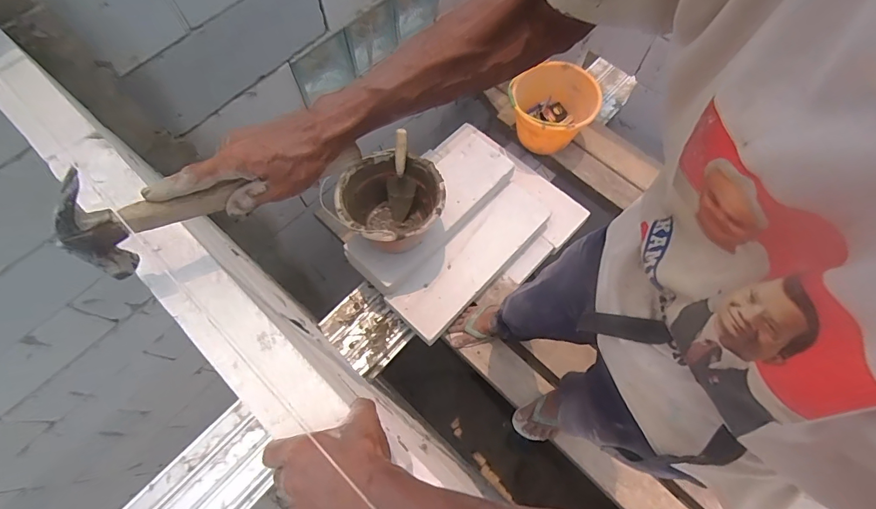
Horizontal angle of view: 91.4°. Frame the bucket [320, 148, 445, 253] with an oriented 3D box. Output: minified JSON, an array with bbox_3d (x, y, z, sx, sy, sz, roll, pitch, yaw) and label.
[{"bbox_3d":[-0.129,-0.129,1.252,0.287,0.228,0.258,-17,70,-7],"label":"bucket"}]

